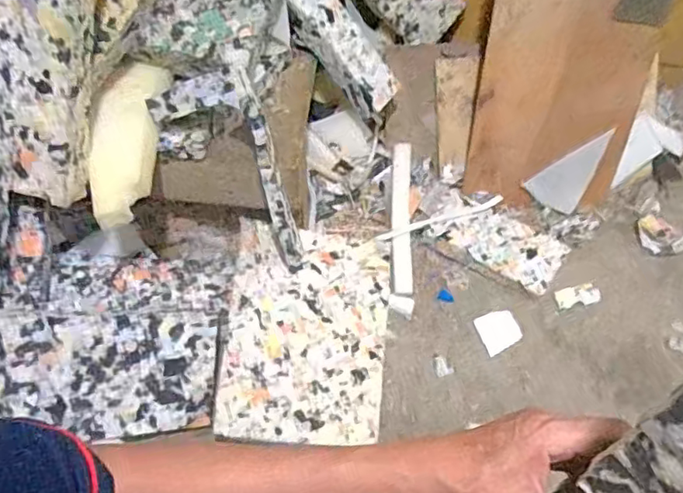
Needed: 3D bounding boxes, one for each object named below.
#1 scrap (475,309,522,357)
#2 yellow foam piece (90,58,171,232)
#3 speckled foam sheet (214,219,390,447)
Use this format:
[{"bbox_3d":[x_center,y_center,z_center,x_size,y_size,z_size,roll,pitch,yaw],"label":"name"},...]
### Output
[{"bbox_3d":[0.240,0.129,0.886,0.062,0.007,0.061,-15,58,-12],"label":"scrap"},{"bbox_3d":[-0.268,-0.131,0.723,0.081,0.033,0.222,2,69,-1],"label":"yellow foam piece"},{"bbox_3d":[-0.046,0.116,0.799,0.217,0.011,0.297,9,65,-10],"label":"speckled foam sheet"}]

